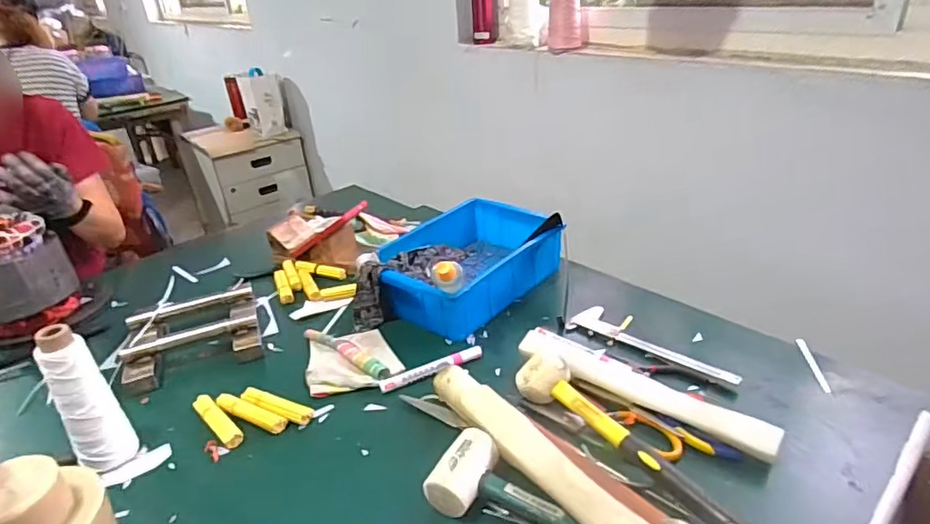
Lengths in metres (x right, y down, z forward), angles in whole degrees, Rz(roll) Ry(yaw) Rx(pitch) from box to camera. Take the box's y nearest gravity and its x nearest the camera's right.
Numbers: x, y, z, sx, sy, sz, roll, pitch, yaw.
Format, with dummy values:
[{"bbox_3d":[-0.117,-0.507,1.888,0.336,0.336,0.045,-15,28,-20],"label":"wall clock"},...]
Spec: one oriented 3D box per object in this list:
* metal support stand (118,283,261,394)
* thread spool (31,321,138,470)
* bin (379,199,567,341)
[{"bbox_3d":[-0.400,0.100,0.817,0.185,0.039,0.174,-15,30,-20],"label":"metal support stand"},{"bbox_3d":[-0.405,0.150,0.593,0.054,0.167,0.051,-14,30,-18],"label":"thread spool"},{"bbox_3d":[0.007,0.000,0.897,0.206,0.080,0.305,22,38,39],"label":"bin"}]

